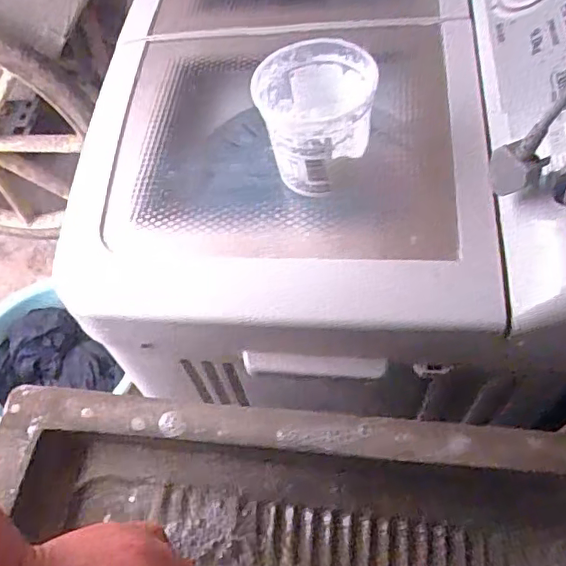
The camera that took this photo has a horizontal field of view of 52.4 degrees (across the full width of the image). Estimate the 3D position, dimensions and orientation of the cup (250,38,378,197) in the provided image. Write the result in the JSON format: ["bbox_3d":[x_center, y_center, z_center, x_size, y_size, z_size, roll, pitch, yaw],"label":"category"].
[{"bbox_3d":[0.025,-0.123,0.460,0.090,0.099,0.090,1,56,3],"label":"cup"}]

